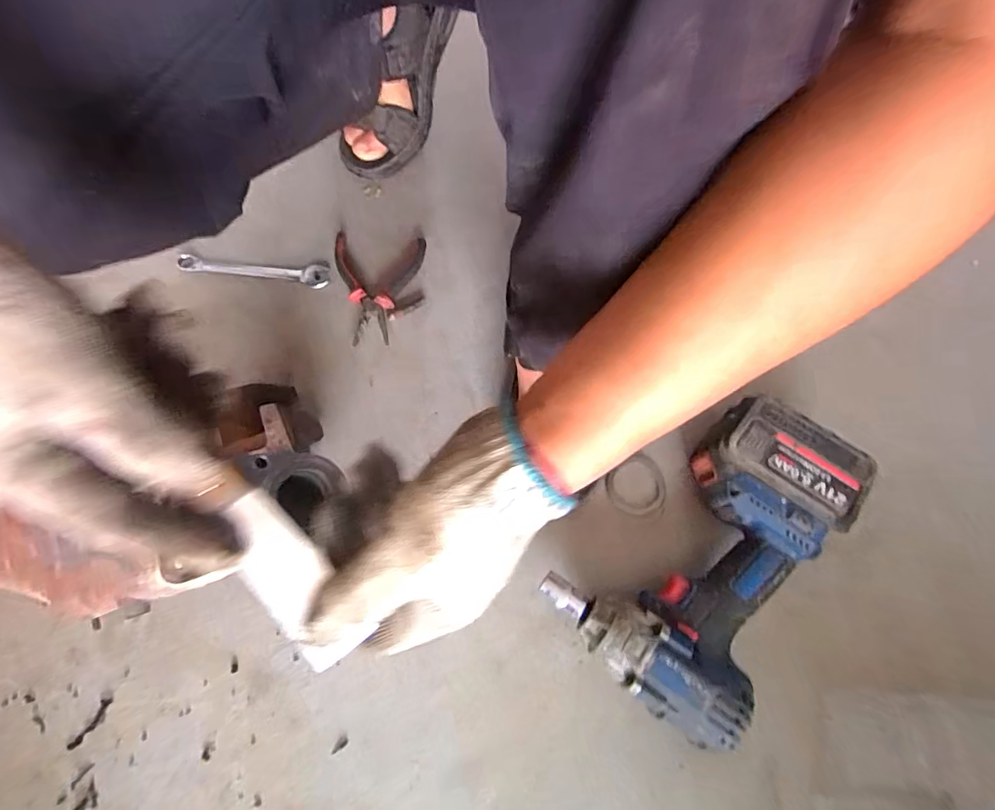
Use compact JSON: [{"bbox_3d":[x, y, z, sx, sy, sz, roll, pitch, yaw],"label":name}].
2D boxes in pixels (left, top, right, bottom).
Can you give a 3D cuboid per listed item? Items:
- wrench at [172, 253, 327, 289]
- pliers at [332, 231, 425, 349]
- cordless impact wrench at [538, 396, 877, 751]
[{"bbox_3d":[-0.288,-0.163,0.550,0.179,0.016,0.040,6,70,3],"label":"wrench"},{"bbox_3d":[-0.142,-0.135,0.529,0.103,0.014,0.142,1,70,2],"label":"pliers"},{"bbox_3d":[0.168,0.127,0.394,0.167,0.076,0.240,37,75,13],"label":"cordless impact wrench"}]

